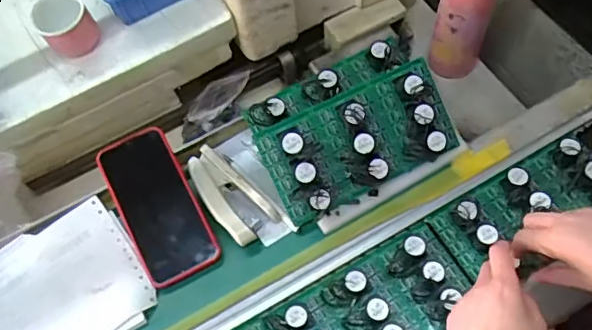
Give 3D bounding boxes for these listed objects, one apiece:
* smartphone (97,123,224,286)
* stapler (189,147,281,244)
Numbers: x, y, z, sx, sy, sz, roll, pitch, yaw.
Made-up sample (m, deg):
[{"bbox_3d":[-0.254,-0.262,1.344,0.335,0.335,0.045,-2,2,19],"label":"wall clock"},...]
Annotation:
[{"bbox_3d":[-0.147,0.044,0.594,0.078,0.015,0.159,-26,83,-10],"label":"smartphone"},{"bbox_3d":[-0.074,0.031,0.604,0.050,0.023,0.112,-39,68,-15],"label":"stapler"}]

